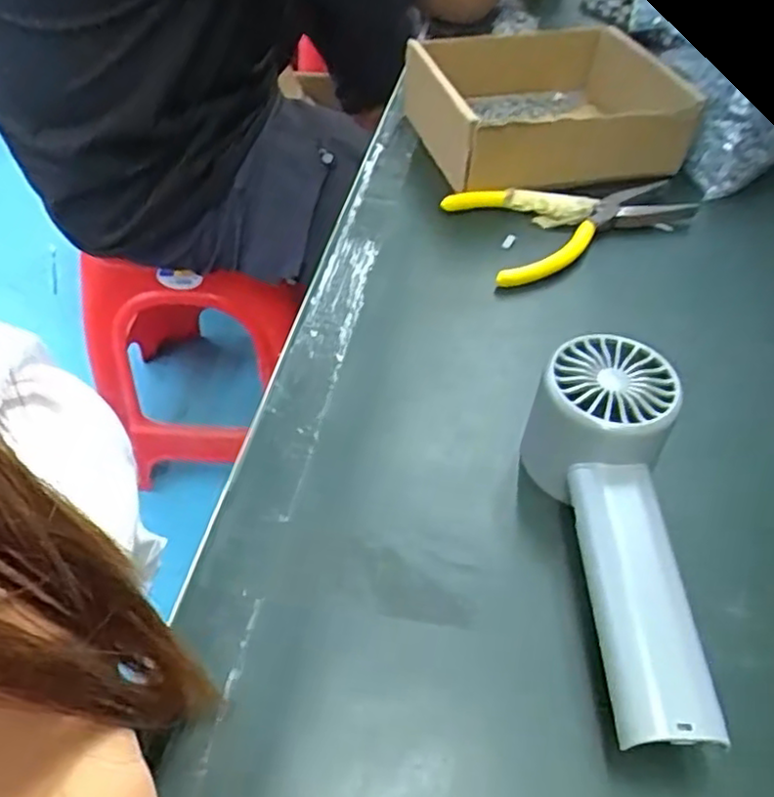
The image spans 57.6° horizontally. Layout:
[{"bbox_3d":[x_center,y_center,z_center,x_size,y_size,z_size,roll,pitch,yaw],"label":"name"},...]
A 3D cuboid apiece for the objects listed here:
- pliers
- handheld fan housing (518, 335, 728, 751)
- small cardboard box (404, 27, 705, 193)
[{"bbox_3d":[0.119,-0.116,0.450,0.145,0.018,0.089,-12,48,-14],"label":"pliers"},{"bbox_3d":[0.083,0.049,0.265,0.057,0.055,0.154,7,46,3],"label":"handheld fan housing"},{"bbox_3d":[0.109,-0.212,0.508,0.172,0.061,0.142,-9,48,-9],"label":"small cardboard box"}]

